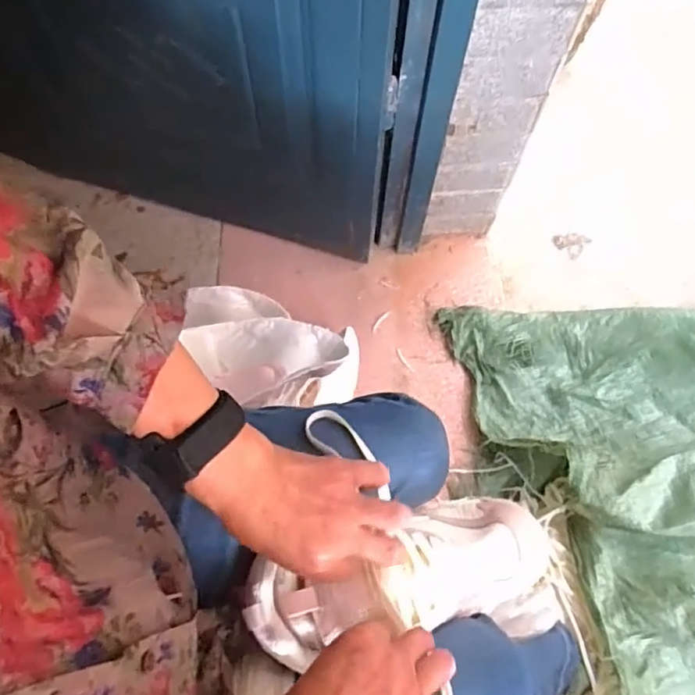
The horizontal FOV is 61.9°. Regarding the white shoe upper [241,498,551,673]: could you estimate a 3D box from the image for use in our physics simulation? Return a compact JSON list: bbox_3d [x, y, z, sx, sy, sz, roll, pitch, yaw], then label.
[{"bbox_3d":[0.046,0.173,0.446,0.236,0.063,0.084,-12,68,-13],"label":"white shoe upper"}]

